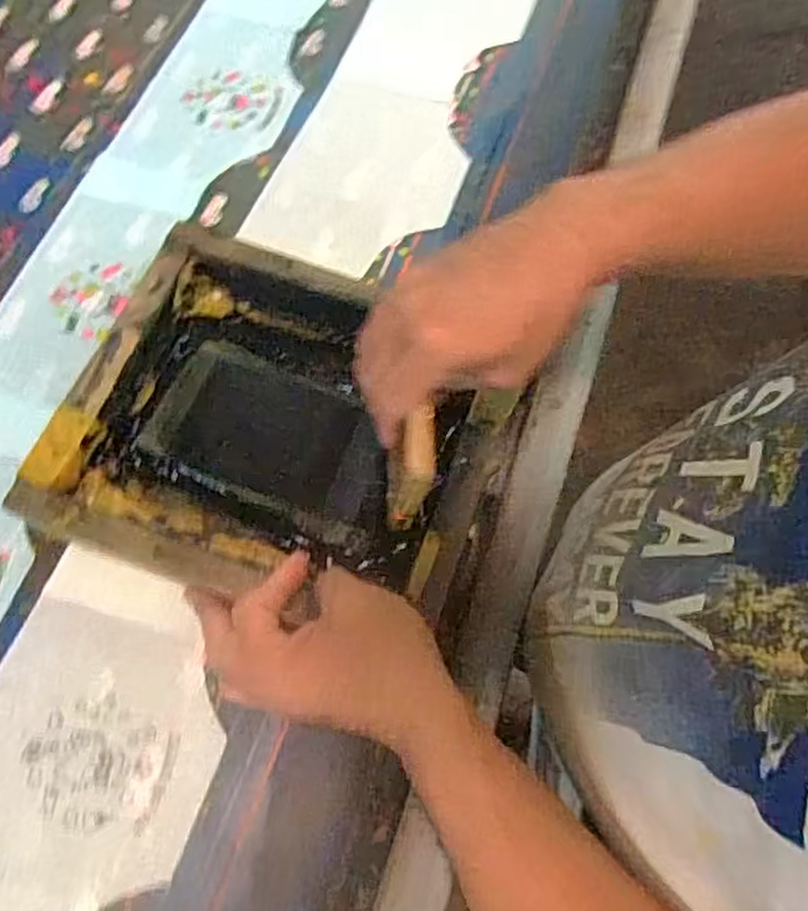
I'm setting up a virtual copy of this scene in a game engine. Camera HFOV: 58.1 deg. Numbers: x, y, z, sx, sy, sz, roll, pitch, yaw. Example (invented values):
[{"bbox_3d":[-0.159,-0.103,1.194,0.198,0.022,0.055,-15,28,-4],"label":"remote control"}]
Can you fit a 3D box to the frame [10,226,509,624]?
[{"bbox_3d":[-0.084,-0.019,0.513,0.277,0.057,0.240,17,67,7],"label":"frame"}]

